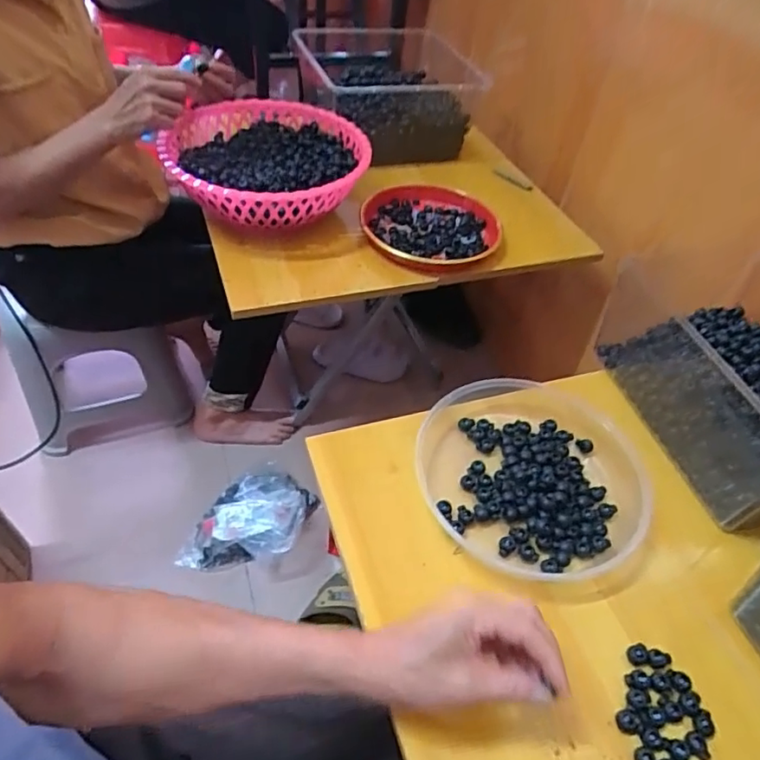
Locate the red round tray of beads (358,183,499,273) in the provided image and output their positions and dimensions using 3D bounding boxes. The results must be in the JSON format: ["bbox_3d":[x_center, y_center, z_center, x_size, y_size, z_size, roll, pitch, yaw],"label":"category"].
[{"bbox_3d":[0.078,-0.238,0.881,0.203,0.041,0.213,3,47,-3],"label":"red round tray of beads"}]

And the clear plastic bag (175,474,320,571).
[{"bbox_3d":[-0.235,0.258,1.021,0.231,0.081,0.149,1,48,-5],"label":"clear plastic bag"}]

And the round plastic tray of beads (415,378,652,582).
[{"bbox_3d":[0.165,0.090,0.574,0.241,0.036,0.226,3,47,-3],"label":"round plastic tray of beads"}]

